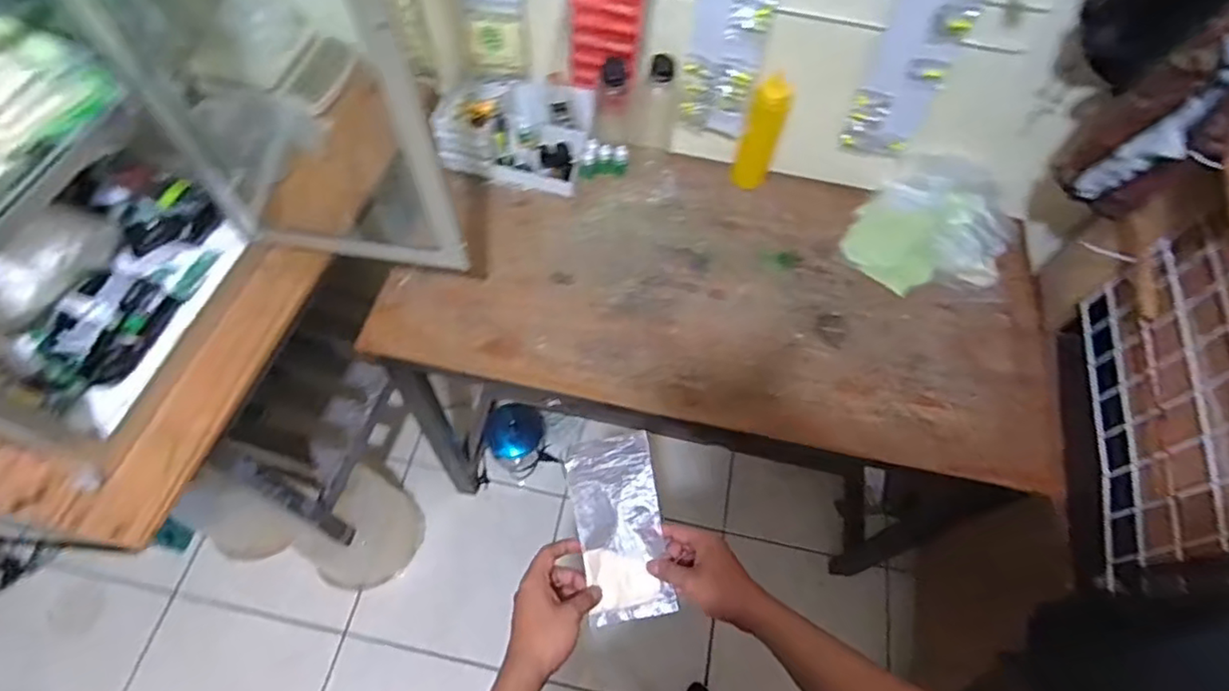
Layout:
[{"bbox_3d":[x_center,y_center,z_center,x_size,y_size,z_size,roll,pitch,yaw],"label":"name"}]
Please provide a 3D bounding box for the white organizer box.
[{"bbox_3d":[-0.164,-0.346,1.026,0.238,0.106,0.139,9,61,2],"label":"white organizer box"}]

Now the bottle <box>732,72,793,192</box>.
[{"bbox_3d":[0.232,-0.334,0.991,0.053,0.187,0.048,33,64,14],"label":"bottle"}]

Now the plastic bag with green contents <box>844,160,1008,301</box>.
[{"bbox_3d":[0.499,-0.181,0.974,0.214,0.088,0.218,33,64,14],"label":"plastic bag with green contents"}]

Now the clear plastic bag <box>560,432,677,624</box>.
[{"bbox_3d":[0.006,0.200,0.688,0.093,0.018,0.193,-10,80,-5],"label":"clear plastic bag"}]

